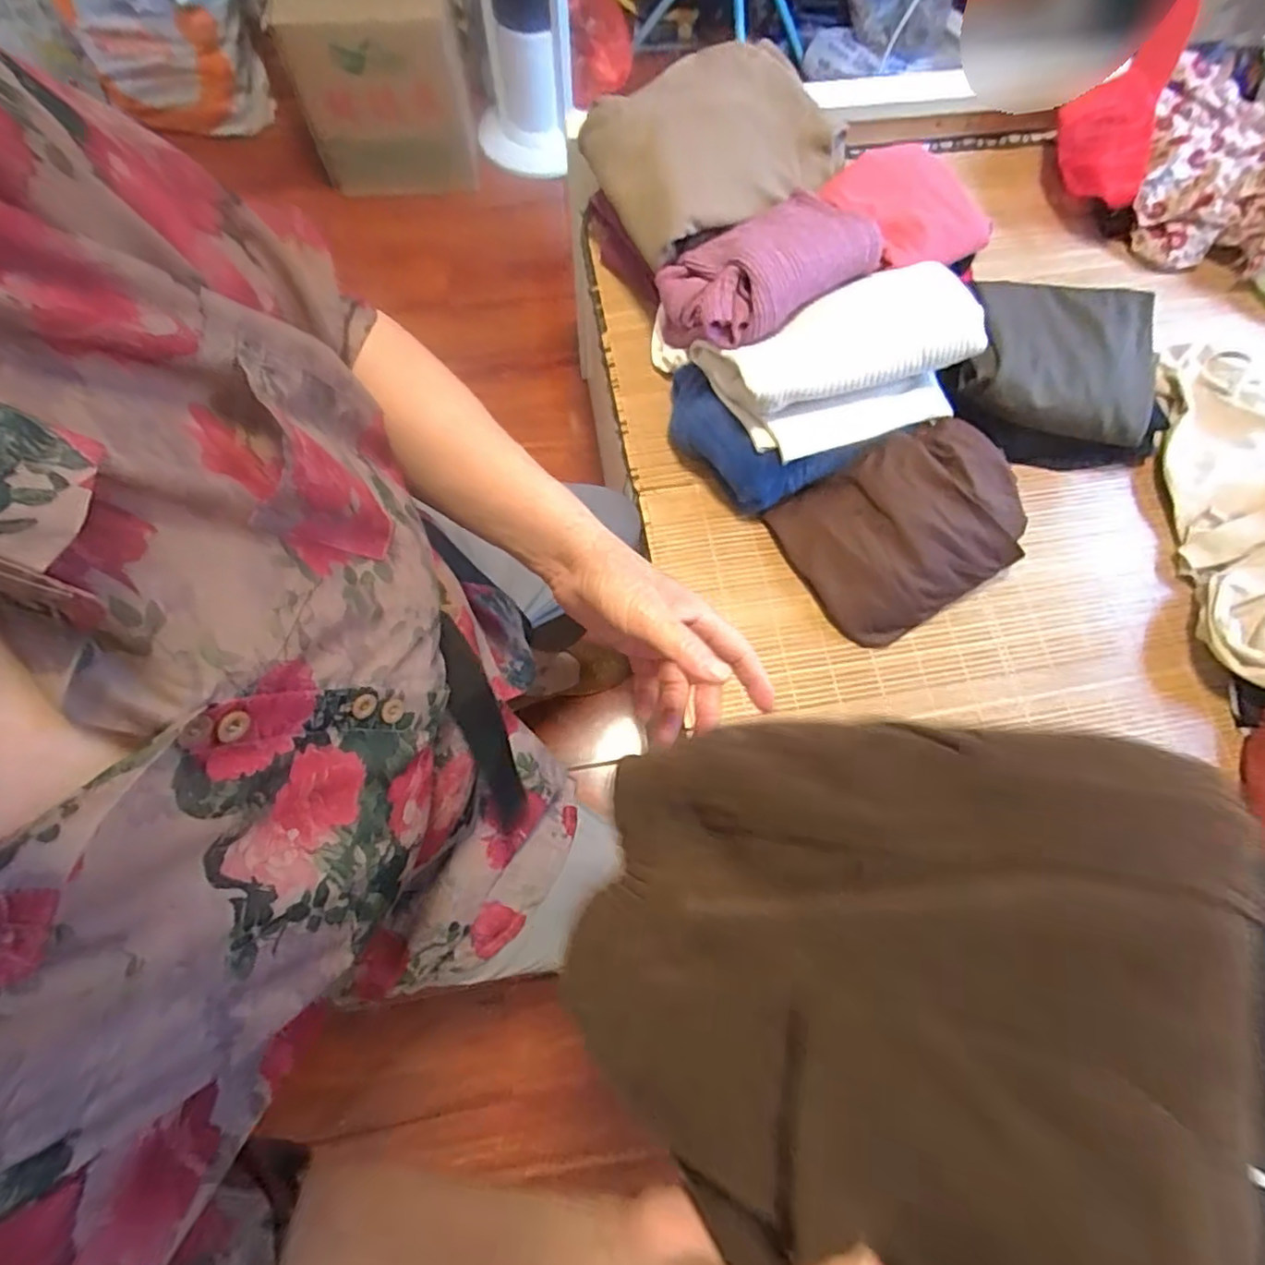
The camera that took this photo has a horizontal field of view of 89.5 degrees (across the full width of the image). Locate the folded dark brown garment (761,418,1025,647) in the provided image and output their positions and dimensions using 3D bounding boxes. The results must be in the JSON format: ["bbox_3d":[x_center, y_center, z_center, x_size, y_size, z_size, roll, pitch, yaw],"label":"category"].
[{"bbox_3d":[0.307,-0.117,0.711,0.241,0.091,0.192,-26,73,-10],"label":"folded dark brown garment"}]

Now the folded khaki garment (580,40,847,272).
[{"bbox_3d":[0.091,-0.605,0.790,0.268,0.083,0.249,-27,73,-10],"label":"folded khaki garment"}]

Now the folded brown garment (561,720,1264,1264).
[{"bbox_3d":[0.077,0.144,0.234,0.227,0.032,0.237,5,68,33],"label":"folded brown garment"}]

